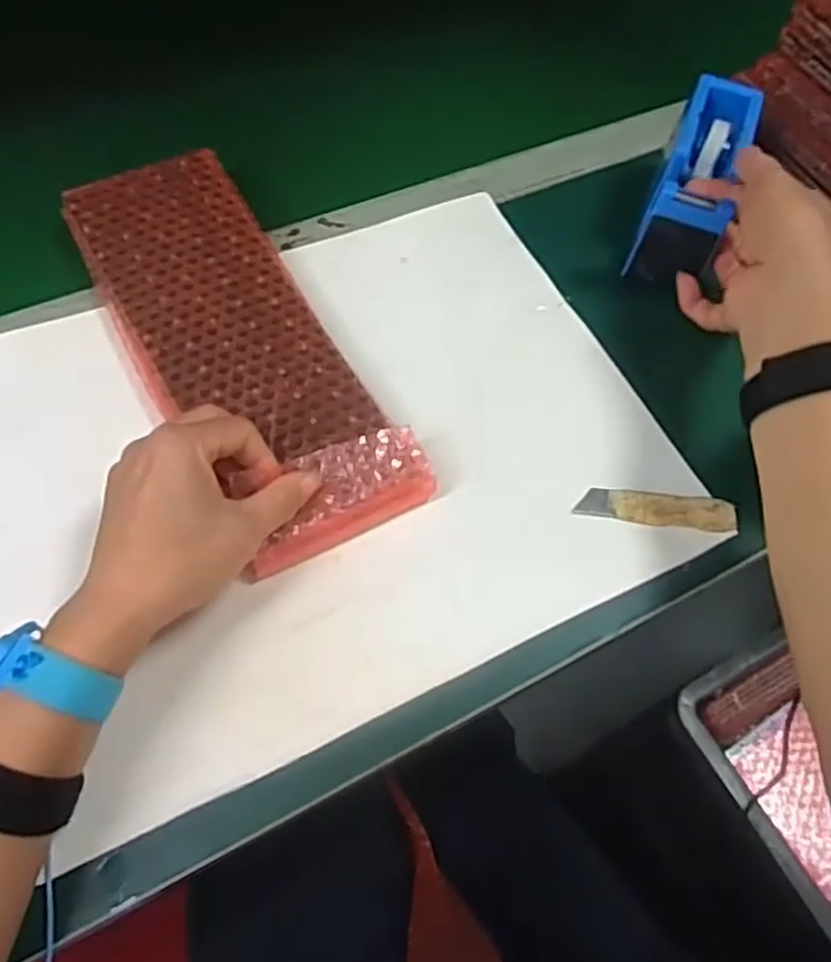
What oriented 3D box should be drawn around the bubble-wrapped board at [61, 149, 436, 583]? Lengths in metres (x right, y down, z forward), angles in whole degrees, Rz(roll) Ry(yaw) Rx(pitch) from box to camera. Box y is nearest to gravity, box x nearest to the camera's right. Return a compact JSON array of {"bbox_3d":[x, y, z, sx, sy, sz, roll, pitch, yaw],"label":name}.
[{"bbox_3d":[-0.109,-0.087,0.448,0.111,0.026,0.291,-31,69,-18],"label":"bubble-wrapped board"}]

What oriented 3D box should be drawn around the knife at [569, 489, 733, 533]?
[{"bbox_3d":[0.136,0.016,0.428,0.089,0.004,0.020,6,62,-1],"label":"knife"}]

